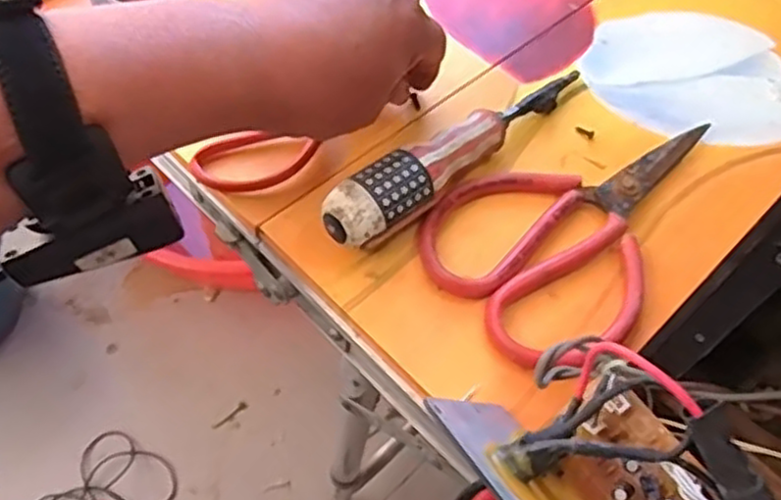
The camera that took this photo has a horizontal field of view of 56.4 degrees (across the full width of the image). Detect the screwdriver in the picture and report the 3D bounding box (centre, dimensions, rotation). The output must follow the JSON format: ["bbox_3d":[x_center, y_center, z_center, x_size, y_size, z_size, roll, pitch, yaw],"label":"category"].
[{"bbox_3d":[0.040,-0.056,0.379,0.182,0.040,0.026,-39,68,-25],"label":"screwdriver"}]

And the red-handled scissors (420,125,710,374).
[{"bbox_3d":[0.100,-0.016,0.375,0.172,0.012,0.106,-36,67,-24],"label":"red-handled scissors"}]

